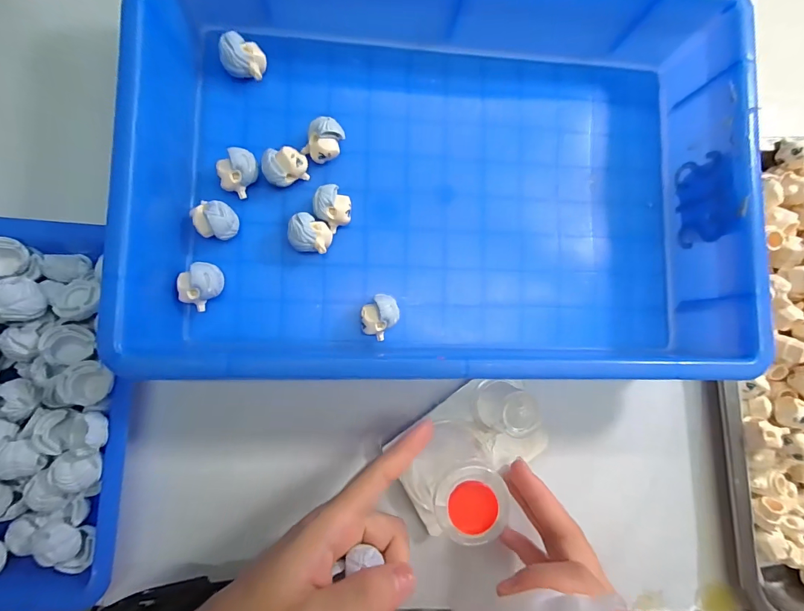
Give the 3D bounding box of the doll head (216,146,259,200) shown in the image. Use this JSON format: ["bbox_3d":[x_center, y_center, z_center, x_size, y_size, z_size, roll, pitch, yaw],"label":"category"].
[{"bbox_3d":[-0.105,-0.086,0.243,0.021,0.019,0.027,36,84,-2],"label":"doll head"}]

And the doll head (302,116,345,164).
[{"bbox_3d":[-0.051,-0.108,0.250,0.021,0.024,0.026,29,85,-3],"label":"doll head"}]

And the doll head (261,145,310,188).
[{"bbox_3d":[-0.076,-0.090,0.247,0.028,0.021,0.022,-32,90,-6],"label":"doll head"}]

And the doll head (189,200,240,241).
[{"bbox_3d":[-0.117,-0.053,0.238,0.024,0.023,0.022,0,87,-5],"label":"doll head"}]

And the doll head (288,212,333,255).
[{"bbox_3d":[-0.060,-0.046,0.247,0.027,0.020,0.023,21,85,-4],"label":"doll head"}]

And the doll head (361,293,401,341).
[{"bbox_3d":[-0.015,0.007,0.247,0.022,0.025,0.027,35,84,-2],"label":"doll head"}]

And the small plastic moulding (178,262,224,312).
[{"bbox_3d":[-0.125,-0.013,0.234,0.027,0.024,0.022,-43,91,-6],"label":"small plastic moulding"}]

